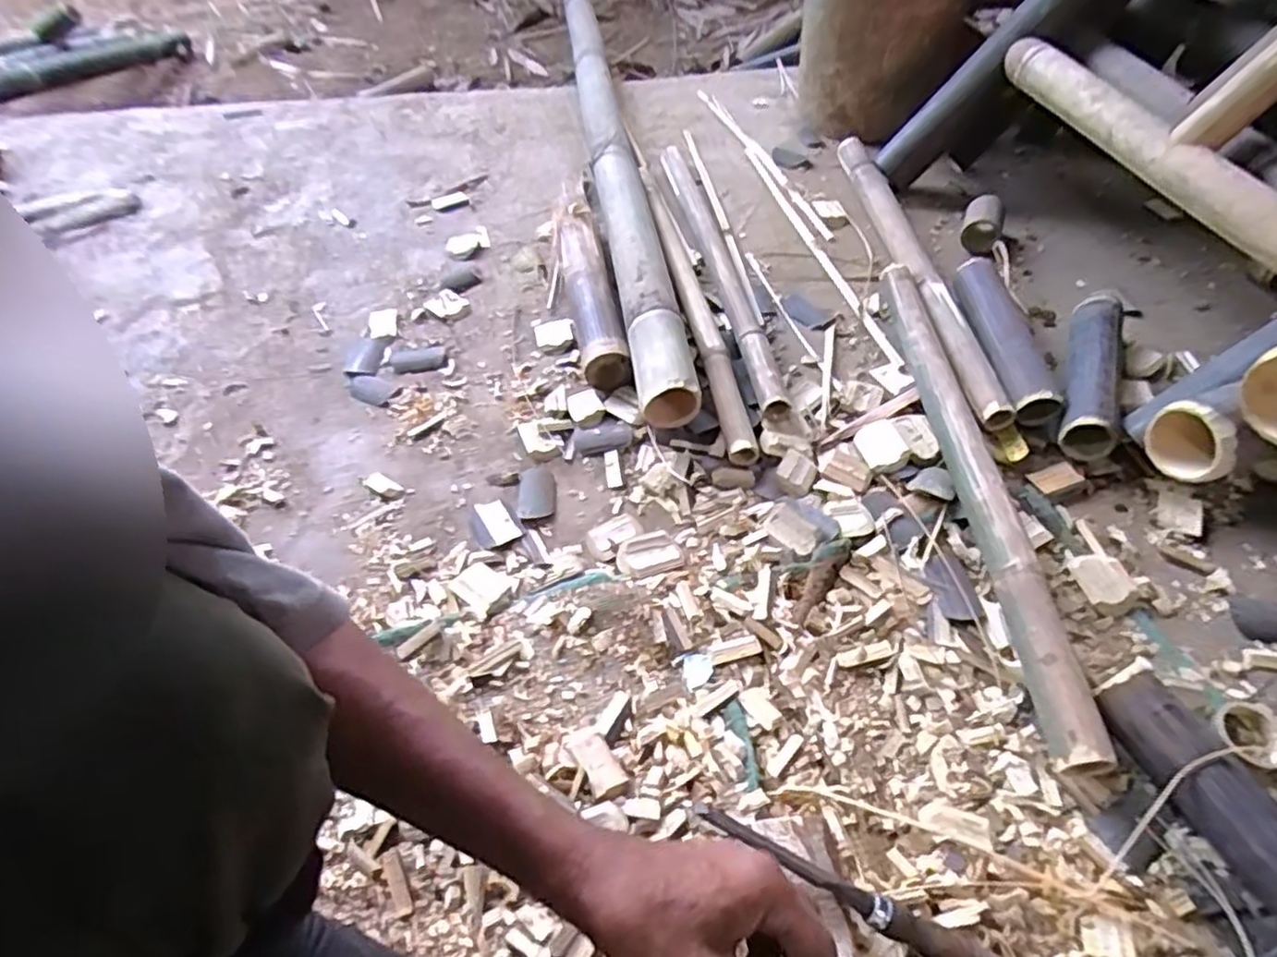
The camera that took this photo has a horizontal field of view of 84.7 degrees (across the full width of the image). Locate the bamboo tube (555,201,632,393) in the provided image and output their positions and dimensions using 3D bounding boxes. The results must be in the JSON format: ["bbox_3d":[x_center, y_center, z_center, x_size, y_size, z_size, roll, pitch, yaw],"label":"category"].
[{"bbox_3d":[-0.070,-0.263,0.969,0.064,0.061,0.362,-10,52,-5],"label":"bamboo tube"}]

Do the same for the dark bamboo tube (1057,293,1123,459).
[{"bbox_3d":[0.547,-0.136,0.843,0.063,0.054,0.284,17,55,16],"label":"dark bamboo tube"}]

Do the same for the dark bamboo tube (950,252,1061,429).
[{"bbox_3d":[0.452,-0.177,0.878,0.062,0.050,0.272,-1,52,2],"label":"dark bamboo tube"}]

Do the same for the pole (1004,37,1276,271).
[{"bbox_3d":[0.620,-0.403,0.846,0.051,0.059,0.556,-13,52,-7],"label":"pole"}]

